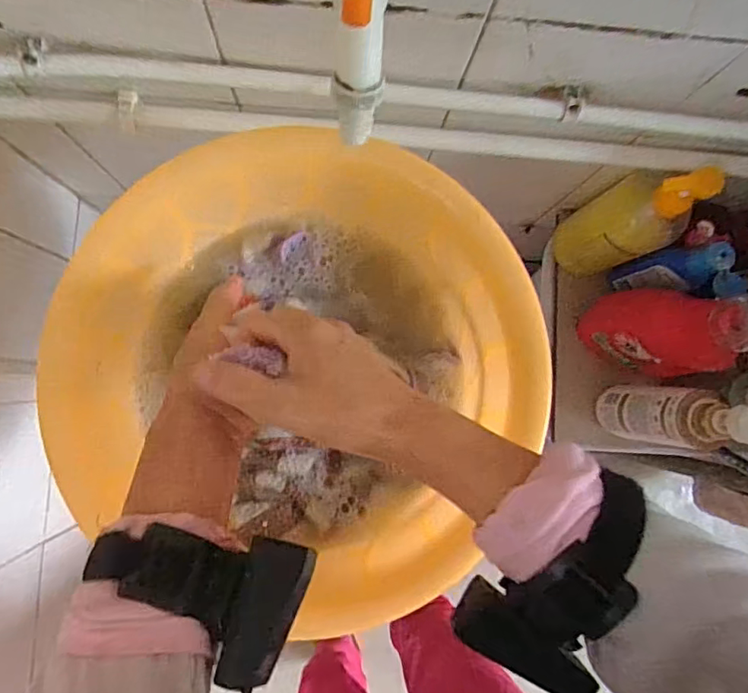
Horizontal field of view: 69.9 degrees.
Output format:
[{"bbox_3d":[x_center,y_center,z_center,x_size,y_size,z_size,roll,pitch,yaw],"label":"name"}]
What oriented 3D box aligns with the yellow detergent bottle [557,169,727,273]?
[{"bbox_3d":[0.294,-0.142,0.632,0.067,0.250,0.088,-36,90,-6],"label":"yellow detergent bottle"}]

